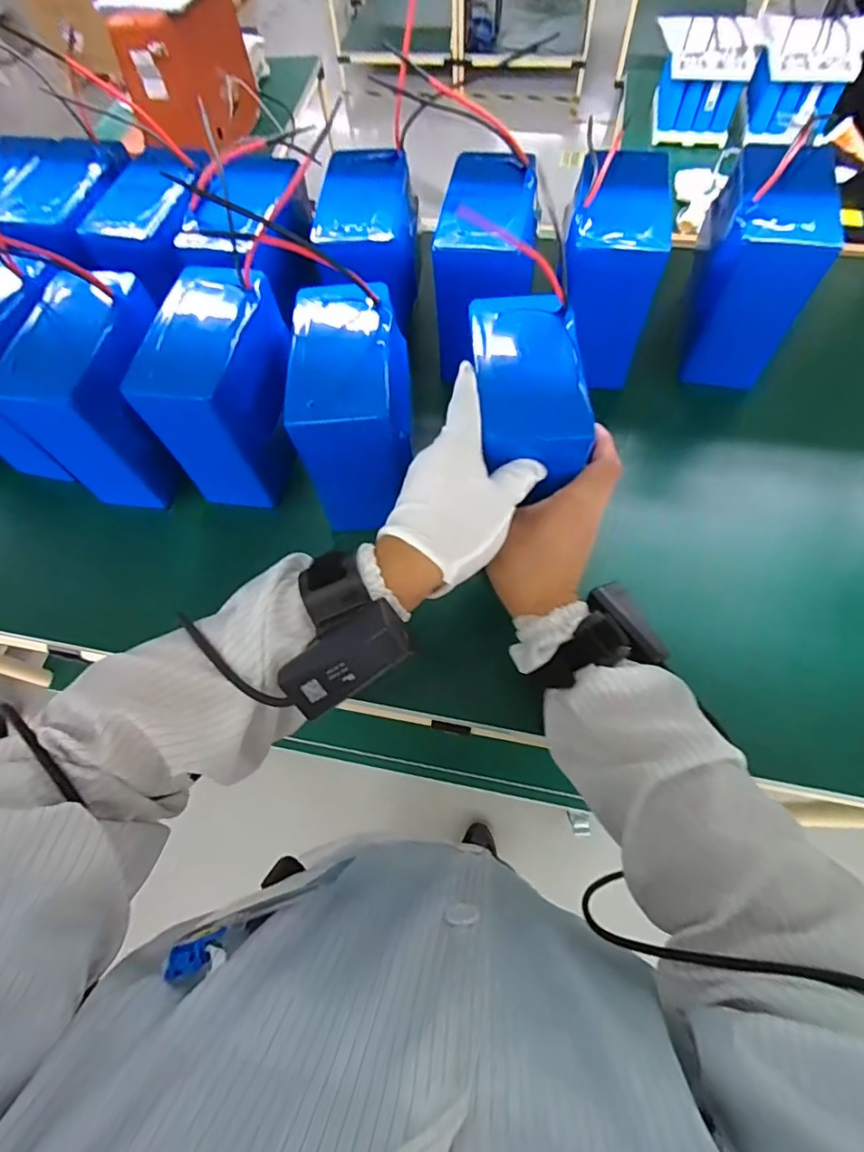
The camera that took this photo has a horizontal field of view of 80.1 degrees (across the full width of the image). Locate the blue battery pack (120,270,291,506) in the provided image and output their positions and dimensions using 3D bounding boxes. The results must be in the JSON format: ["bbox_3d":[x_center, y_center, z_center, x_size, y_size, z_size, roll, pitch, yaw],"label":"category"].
[{"bbox_3d":[-0.167,-0.160,0.445,0.086,0.144,0.138,5,65,6],"label":"blue battery pack"}]

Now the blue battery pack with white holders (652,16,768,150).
[{"bbox_3d":[0.650,-1.193,1.248,0.214,0.178,0.179,5,65,6],"label":"blue battery pack with white holders"}]

